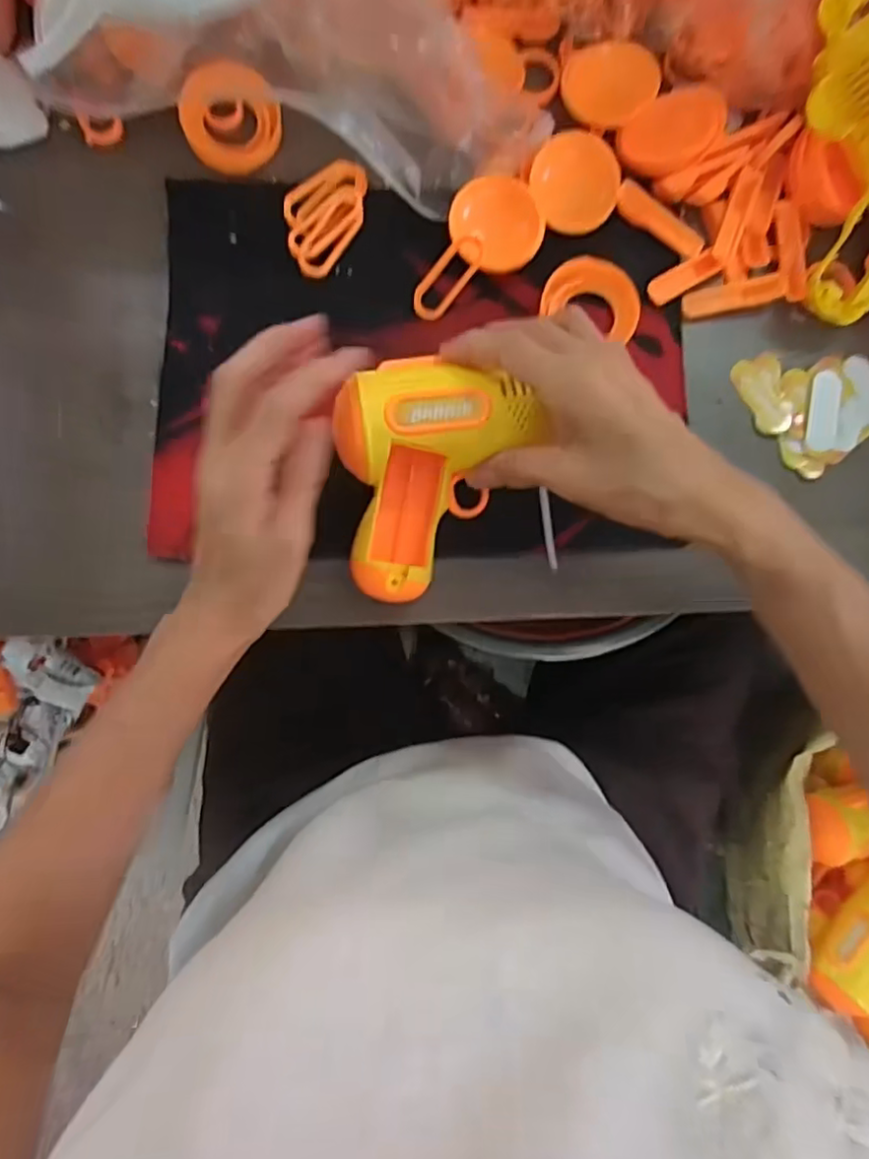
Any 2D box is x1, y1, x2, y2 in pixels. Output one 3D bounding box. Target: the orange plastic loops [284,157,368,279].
[{"bbox_3d":[-0.066,-0.221,0.376,0.044,0.007,0.074,33,84,0],"label":"orange plastic loops"}]

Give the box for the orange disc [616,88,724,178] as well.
[{"bbox_3d":[0.142,-0.269,0.374,0.058,0.004,0.046,0,91,19],"label":"orange disc"}]

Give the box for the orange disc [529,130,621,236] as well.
[{"bbox_3d":[0.084,-0.239,0.375,0.053,0.004,0.056,0,99,-3],"label":"orange disc"}]

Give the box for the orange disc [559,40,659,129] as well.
[{"bbox_3d":[0.106,-0.300,0.379,0.056,0.004,0.041,7,109,11],"label":"orange disc"}]

